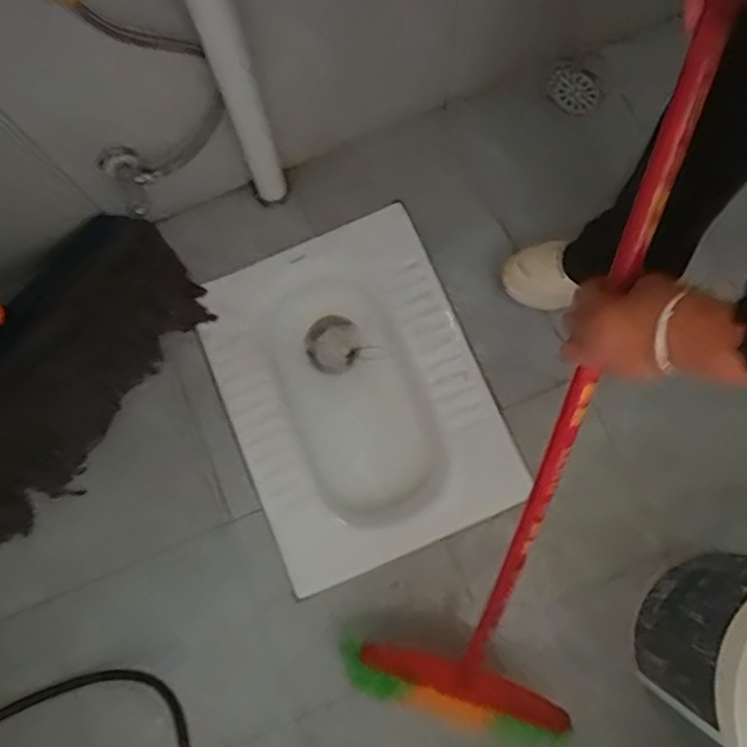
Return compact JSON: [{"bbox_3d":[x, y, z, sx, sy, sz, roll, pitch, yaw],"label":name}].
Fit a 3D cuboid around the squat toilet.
[{"bbox_3d":[-0.034,0.038,1.073,0.407,0.137,0.536,-24,79,-3],"label":"squat toilet"}]

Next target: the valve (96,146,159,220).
[{"bbox_3d":[-0.342,-0.278,0.894,0.065,0.071,0.095,-37,80,-5],"label":"valve"}]

